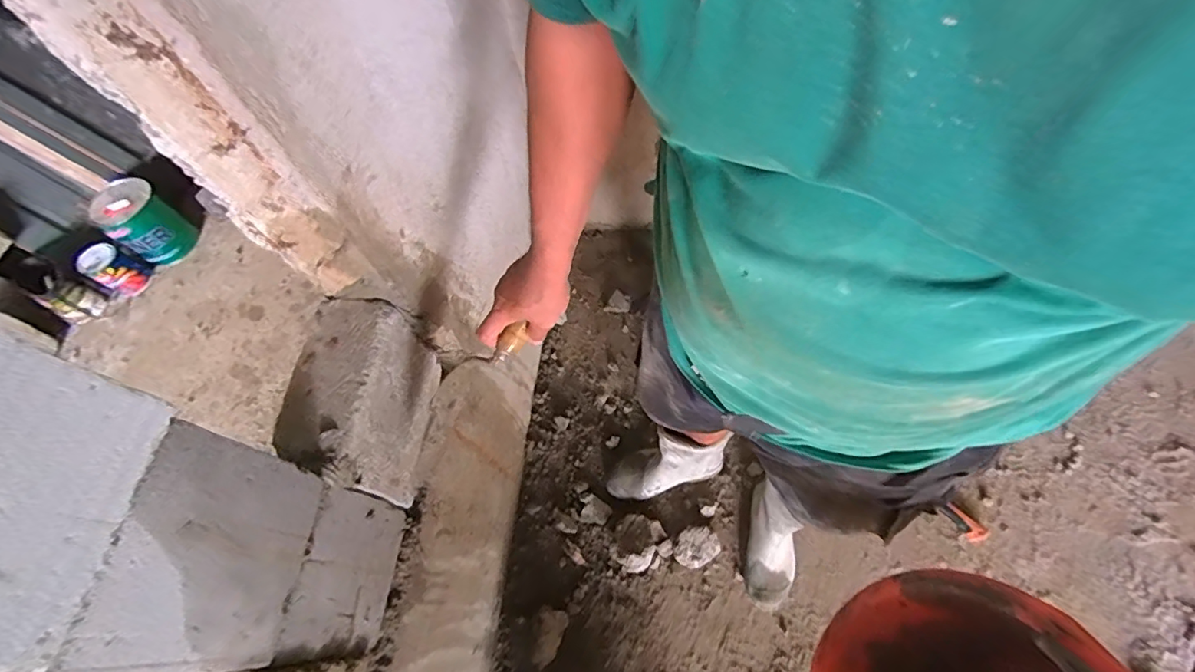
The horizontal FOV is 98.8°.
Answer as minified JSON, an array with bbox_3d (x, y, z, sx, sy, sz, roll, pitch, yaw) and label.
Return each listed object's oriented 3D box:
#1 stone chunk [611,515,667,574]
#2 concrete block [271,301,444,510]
[{"bbox_3d":[0.084,0.448,1.125,0.099,0.062,0.119,28,66,18],"label":"stone chunk"},{"bbox_3d":[-0.303,0.097,0.668,0.104,0.178,0.232,-2,61,4],"label":"concrete block"}]

